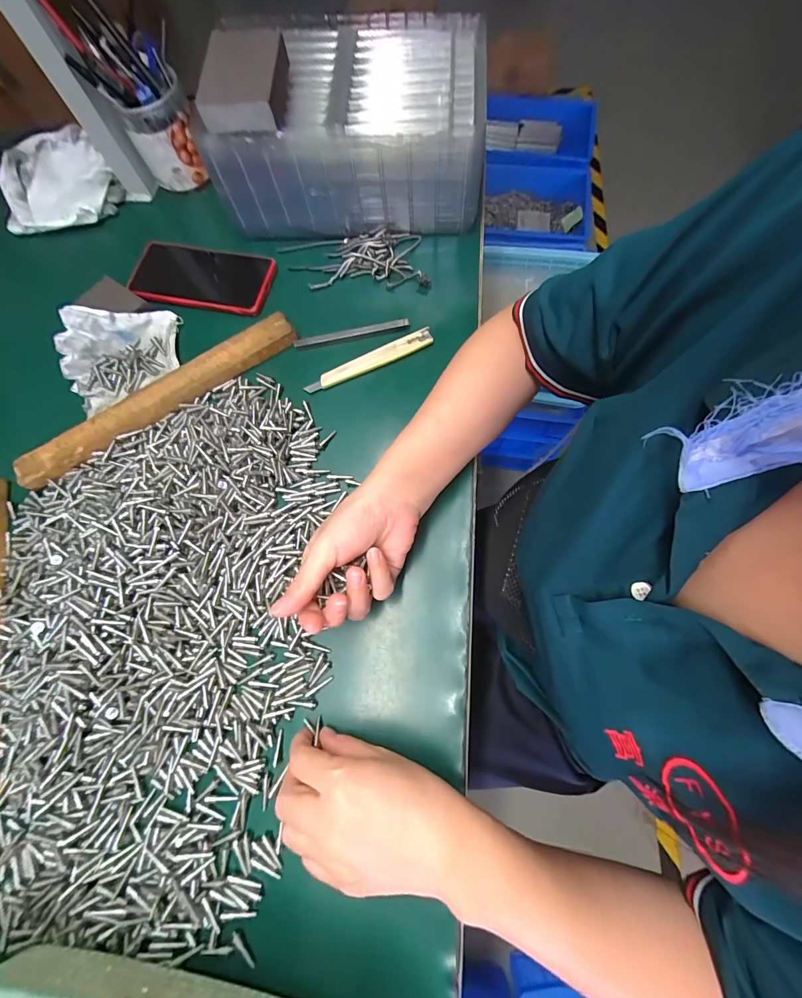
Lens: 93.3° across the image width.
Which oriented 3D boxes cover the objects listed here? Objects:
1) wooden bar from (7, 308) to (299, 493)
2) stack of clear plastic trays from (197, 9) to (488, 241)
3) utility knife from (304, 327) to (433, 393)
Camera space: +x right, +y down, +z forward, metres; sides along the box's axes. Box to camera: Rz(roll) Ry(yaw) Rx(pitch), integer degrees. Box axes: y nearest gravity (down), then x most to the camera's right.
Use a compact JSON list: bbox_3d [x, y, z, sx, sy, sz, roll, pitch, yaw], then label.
[{"bbox_3d":[-0.249,-0.108,0.387,0.301,0.021,0.038,-33,75,-9],"label":"wooden bar"},{"bbox_3d":[-0.056,-0.402,0.430,0.279,0.131,0.164,1,72,1],"label":"stack of clear plastic trays"},{"bbox_3d":[-0.033,-0.145,0.399,0.141,0.015,0.018,-23,73,-6],"label":"utility knife"}]

